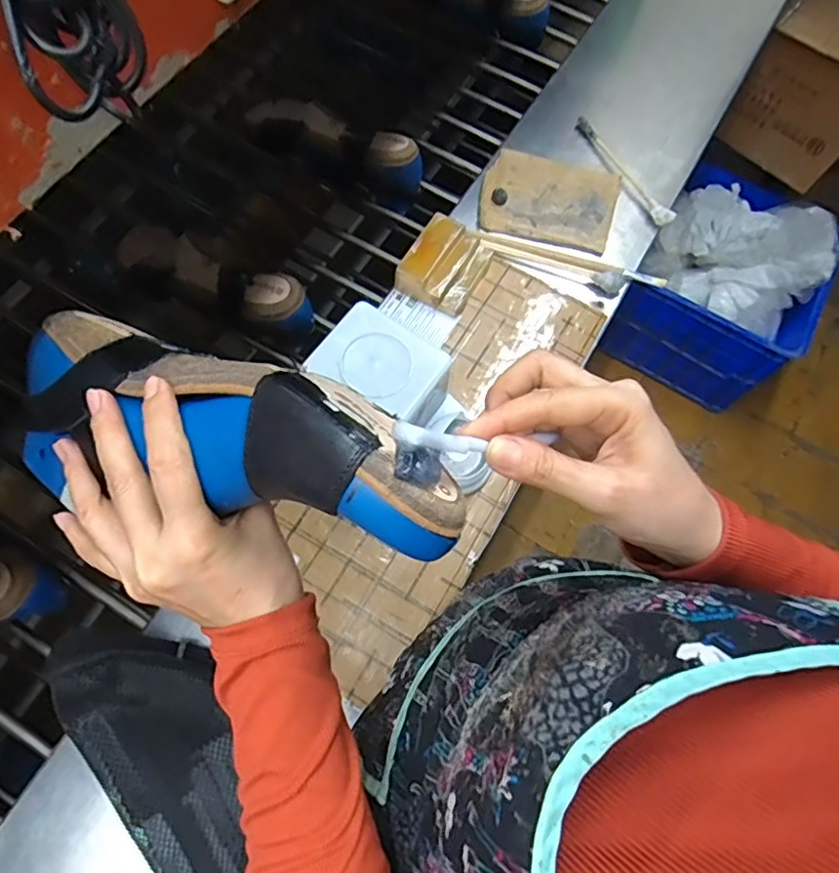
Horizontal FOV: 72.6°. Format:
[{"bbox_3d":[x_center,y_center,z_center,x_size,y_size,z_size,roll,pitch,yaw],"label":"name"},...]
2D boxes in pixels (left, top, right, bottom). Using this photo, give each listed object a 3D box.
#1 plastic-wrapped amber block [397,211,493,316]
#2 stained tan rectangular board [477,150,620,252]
[{"bbox_3d":[0.030,-0.197,0.656,0.082,0.043,0.101,26,71,7],"label":"plastic-wrapped amber block"},{"bbox_3d":[0.164,-0.303,0.724,0.162,0.009,0.133,17,70,4],"label":"stained tan rectangular board"}]

